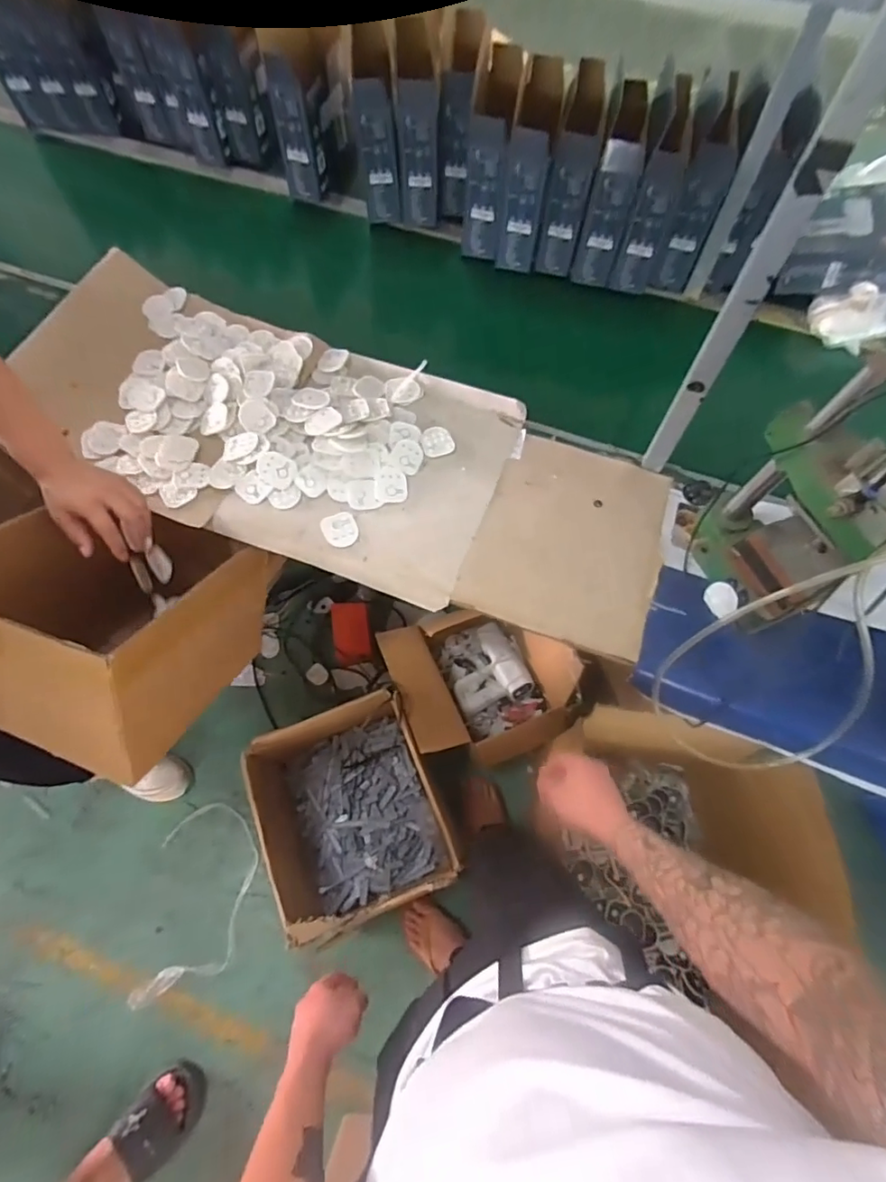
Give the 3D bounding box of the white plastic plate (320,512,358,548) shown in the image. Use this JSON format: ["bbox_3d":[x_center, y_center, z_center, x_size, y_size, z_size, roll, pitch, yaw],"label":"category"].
[{"bbox_3d":[-0.157,-0.095,0.830,0.051,0.004,0.060,-24,70,-10],"label":"white plastic plate"}]

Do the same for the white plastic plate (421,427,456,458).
[{"bbox_3d":[-0.009,-0.249,0.896,0.052,0.007,0.059,-13,68,-6],"label":"white plastic plate"}]

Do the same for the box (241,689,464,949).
[{"bbox_3d":[-0.201,0.516,1.239,0.375,0.294,0.400,-17,69,-7],"label":"box"}]

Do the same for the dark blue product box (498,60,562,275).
[{"bbox_3d":[0.163,-0.797,1.010,0.075,0.249,0.217,11,68,4],"label":"dark blue product box"}]

